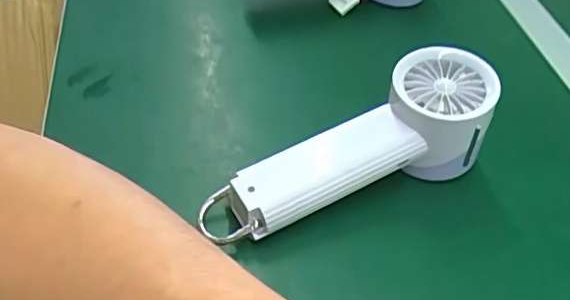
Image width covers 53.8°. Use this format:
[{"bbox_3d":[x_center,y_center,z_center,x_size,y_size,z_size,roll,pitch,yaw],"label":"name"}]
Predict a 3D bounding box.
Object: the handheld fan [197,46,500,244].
[{"bbox_3d":[0.043,0.003,0.341,0.184,0.059,0.063,-26,54,-12],"label":"handheld fan"}]

